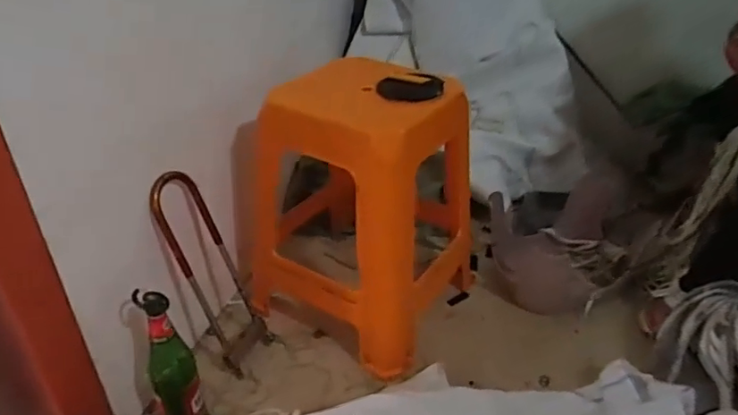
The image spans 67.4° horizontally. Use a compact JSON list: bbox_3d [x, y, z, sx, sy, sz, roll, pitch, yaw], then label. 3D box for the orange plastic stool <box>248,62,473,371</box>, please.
[{"bbox_3d":[-0.014,-0.010,1.095,0.355,0.484,0.326,21,37,27],"label":"orange plastic stool"}]

